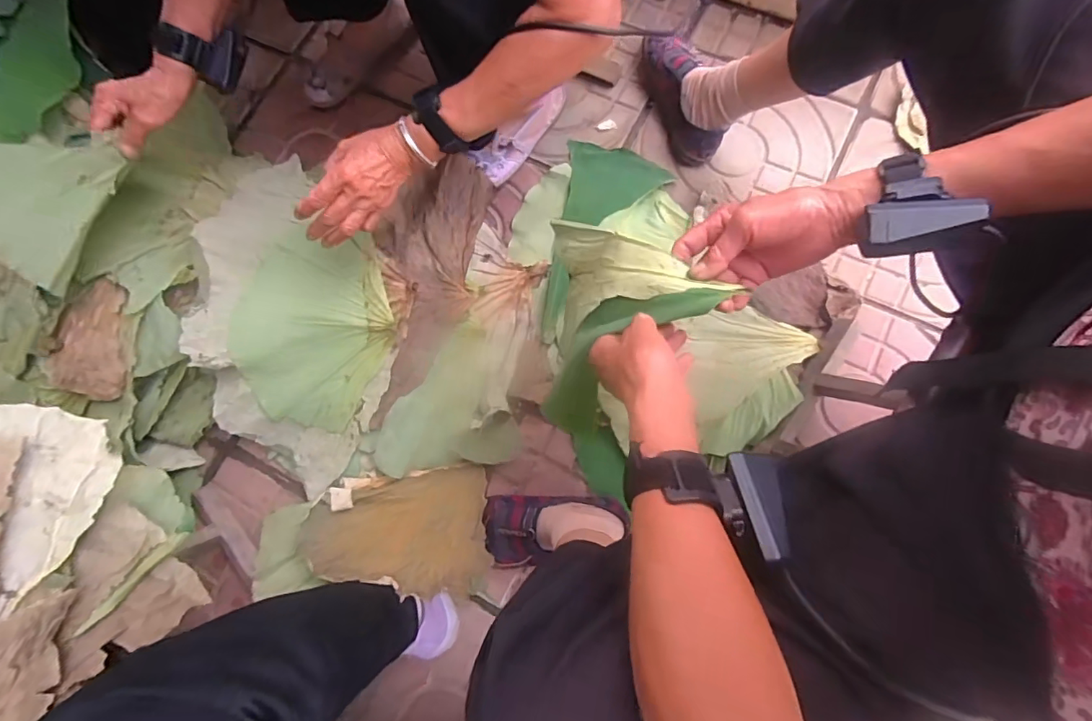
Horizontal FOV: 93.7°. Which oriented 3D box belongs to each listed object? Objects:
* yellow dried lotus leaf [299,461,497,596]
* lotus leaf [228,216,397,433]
[{"bbox_3d":[-0.187,0.211,0.624,0.225,0.209,0.030,-8,115,-7],"label":"yellow dried lotus leaf"},{"bbox_3d":[-0.317,-0.053,0.712,0.199,0.067,0.270,3,77,2],"label":"lotus leaf"}]

